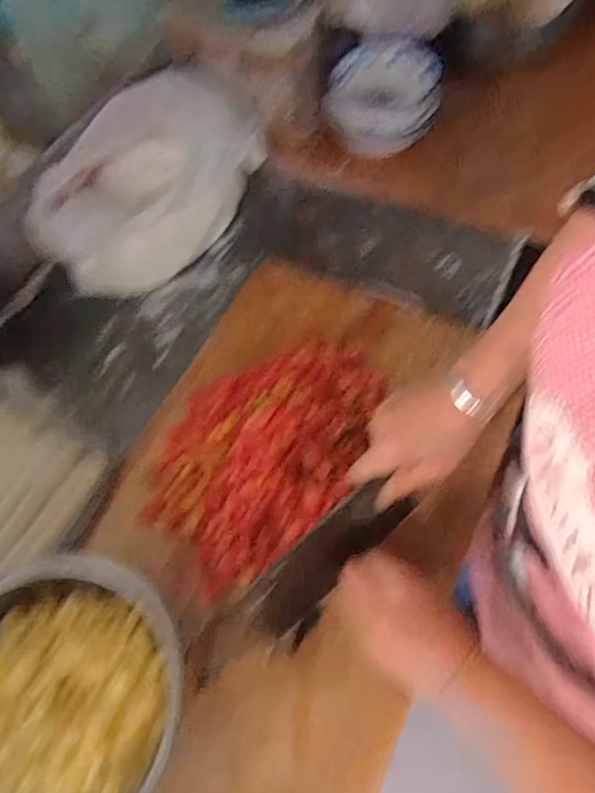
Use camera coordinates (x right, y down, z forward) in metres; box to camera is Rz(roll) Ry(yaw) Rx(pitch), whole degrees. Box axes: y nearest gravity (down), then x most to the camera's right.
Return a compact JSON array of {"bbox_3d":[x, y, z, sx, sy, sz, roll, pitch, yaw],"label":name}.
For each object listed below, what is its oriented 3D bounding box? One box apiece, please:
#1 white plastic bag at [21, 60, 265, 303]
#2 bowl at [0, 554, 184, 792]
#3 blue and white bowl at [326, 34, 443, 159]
[{"bbox_3d":[-0.174,-0.299,0.714,0.173,0.144,0.366,35,69,20],"label":"white plastic bag"},{"bbox_3d":[-0.208,0.258,0.431,0.230,0.064,0.210,-2,61,3],"label":"bowl"},{"bbox_3d":[0.119,-0.427,0.743,0.149,0.096,0.137,-2,61,3],"label":"blue and white bowl"}]

